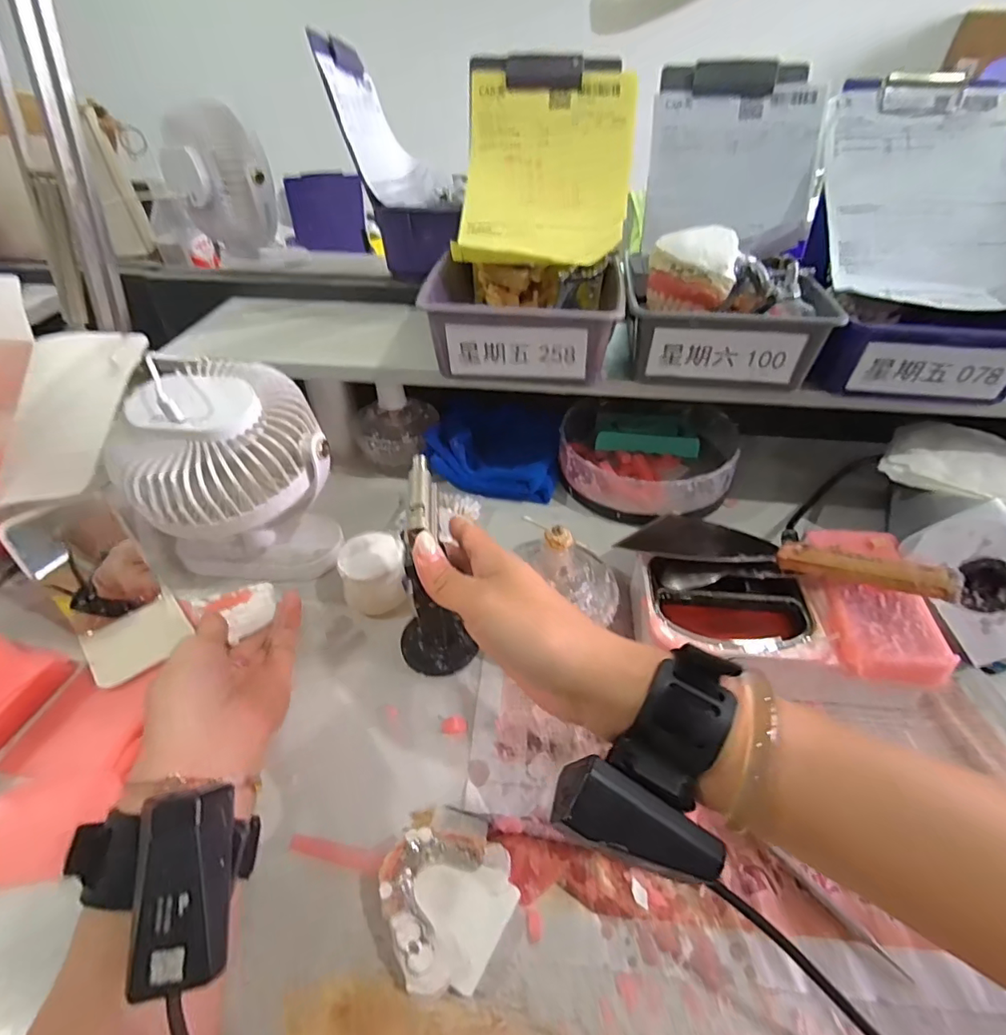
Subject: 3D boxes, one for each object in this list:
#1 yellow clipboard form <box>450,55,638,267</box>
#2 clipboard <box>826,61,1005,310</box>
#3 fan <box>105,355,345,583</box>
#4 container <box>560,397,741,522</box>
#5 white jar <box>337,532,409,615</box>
[{"bbox_3d":[0.040,-0.309,0.459,0.148,0.035,0.191,4,81,3],"label":"yellow clipboard form"},{"bbox_3d":[0.354,-0.275,0.432,0.143,0.025,0.215,7,82,1],"label":"clipboard"},{"bbox_3d":[-0.207,-0.024,0.413,0.137,0.158,0.136,32,52,30],"label":"fan"},{"bbox_3d":[0.152,-0.074,0.552,0.171,0.054,0.189,12,44,12],"label":"container"},{"bbox_3d":[-0.107,0.047,0.416,0.045,0.050,0.057,-9,44,-10],"label":"white jar"}]

